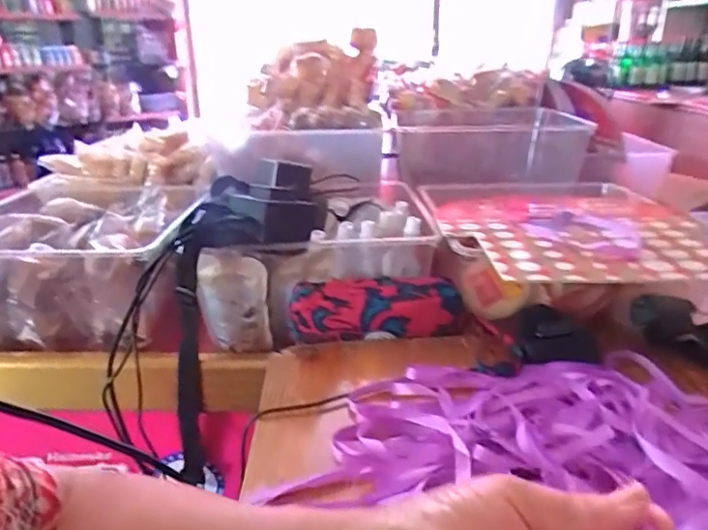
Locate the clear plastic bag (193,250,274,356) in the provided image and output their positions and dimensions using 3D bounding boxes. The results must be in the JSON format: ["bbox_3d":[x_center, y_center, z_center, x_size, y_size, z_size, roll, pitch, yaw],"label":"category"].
[{"bbox_3d":[-0.139,0.044,0.630,0.081,0.127,0.021,-1,22,0],"label":"clear plastic bag"}]

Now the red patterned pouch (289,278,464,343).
[{"bbox_3d":[0.026,0.054,0.586,0.183,0.069,0.045,-1,22,-1],"label":"red patterned pouch"}]

